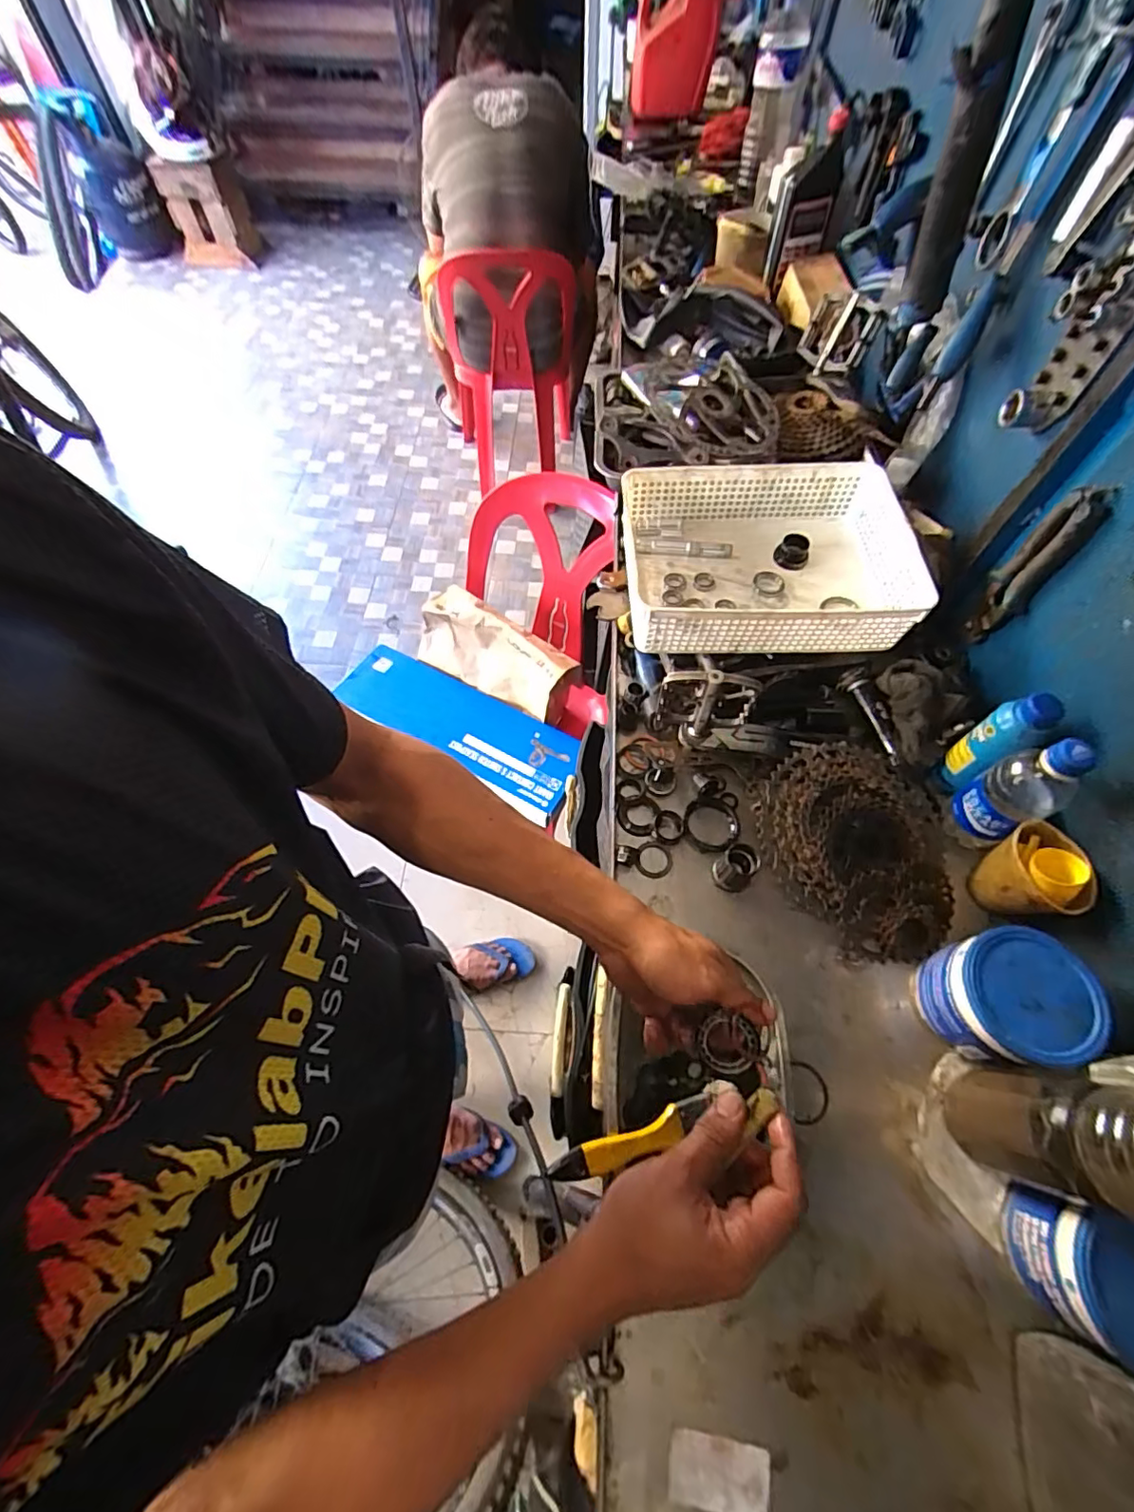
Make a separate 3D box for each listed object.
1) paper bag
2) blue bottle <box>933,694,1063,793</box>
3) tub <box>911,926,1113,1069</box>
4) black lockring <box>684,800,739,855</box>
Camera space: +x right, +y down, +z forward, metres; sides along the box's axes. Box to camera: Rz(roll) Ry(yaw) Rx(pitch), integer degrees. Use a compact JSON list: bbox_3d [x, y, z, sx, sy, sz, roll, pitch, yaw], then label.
[{"bbox_3d":[-0.142,-0.204,1.111,0.317,0.141,0.109,28,64,14],"label":"paper bag"},{"bbox_3d":[0.426,-0.009,0.572,0.039,0.142,0.048,18,63,9],"label":"blue bottle"},{"bbox_3d":[0.377,0.214,0.498,0.103,0.103,0.098,0,61,-1],"label":"tub"},{"bbox_3d":[0.158,0.073,0.616,0.057,0.012,0.065,17,62,9],"label":"black lockring"}]

